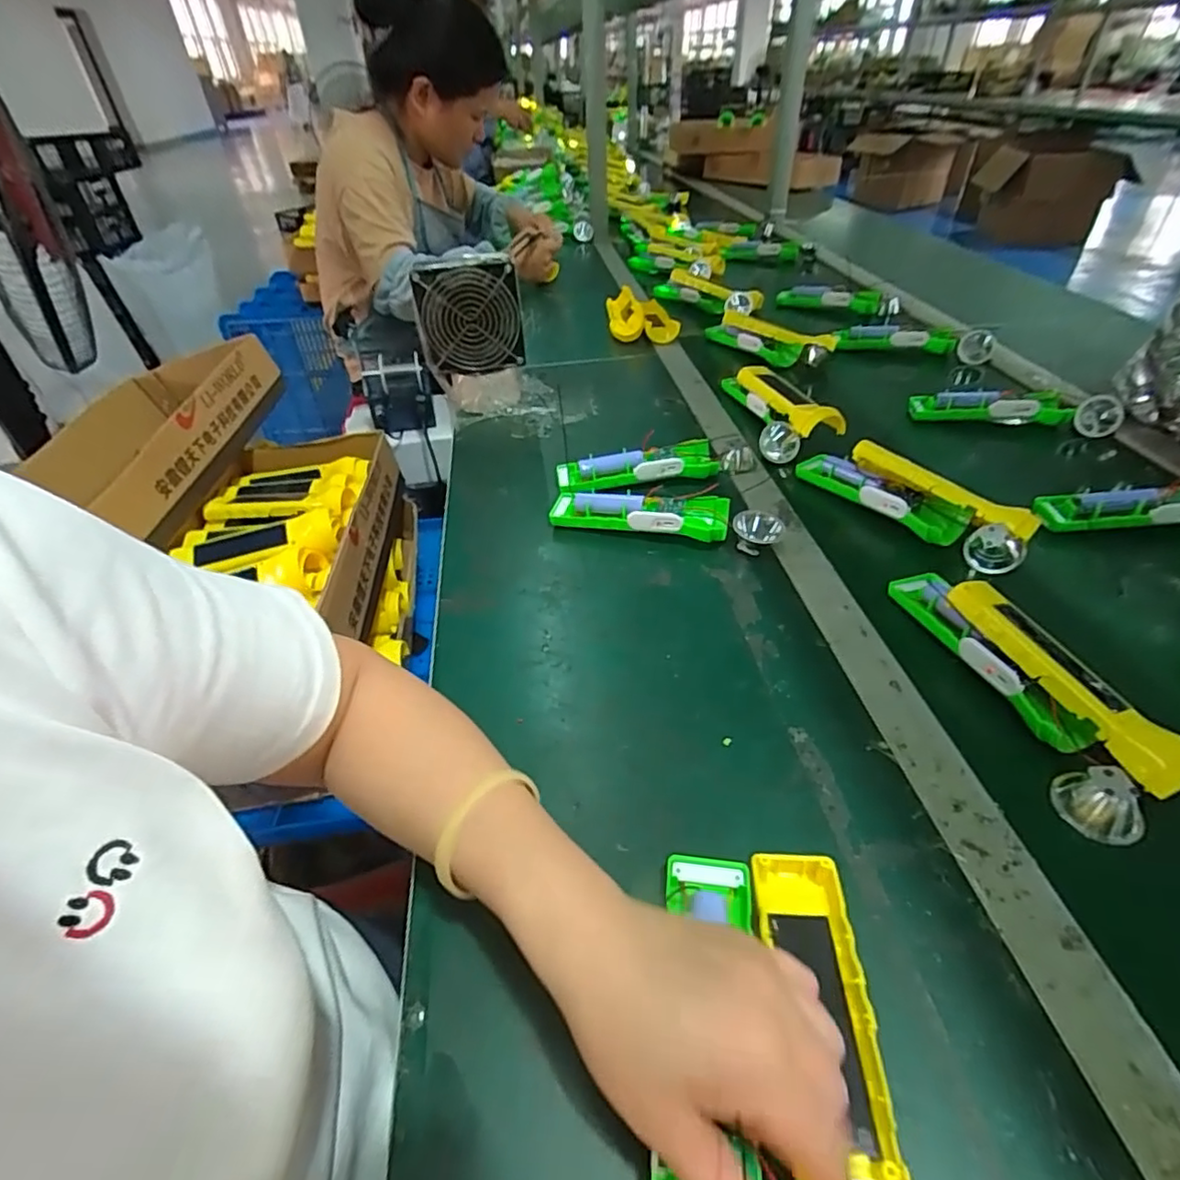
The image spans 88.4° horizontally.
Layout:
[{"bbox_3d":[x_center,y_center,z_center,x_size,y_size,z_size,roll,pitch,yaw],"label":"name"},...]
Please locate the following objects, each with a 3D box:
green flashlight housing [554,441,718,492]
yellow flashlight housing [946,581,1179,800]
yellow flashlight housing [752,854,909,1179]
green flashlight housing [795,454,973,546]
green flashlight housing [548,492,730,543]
[{"bbox_3d":[0.048,-0.123,0.627,0.161,0.032,0.046,-8,41,-3],"label":"green flashlight housing"},{"bbox_3d":[0.307,0.058,0.397,0.046,0.042,0.164,-17,42,-14],"label":"yellow flashlight housing"},{"bbox_3d":[0.100,0.199,0.265,0.050,0.026,0.163,-1,40,4],"label":"yellow flashlight housing"},{"bbox_3d":[0.271,-0.093,0.586,0.036,0.028,0.165,-28,46,-25],"label":"green flashlight housing"},{"bbox_3d":[0.045,-0.070,0.571,0.164,0.034,0.040,7,42,13],"label":"green flashlight housing"}]

